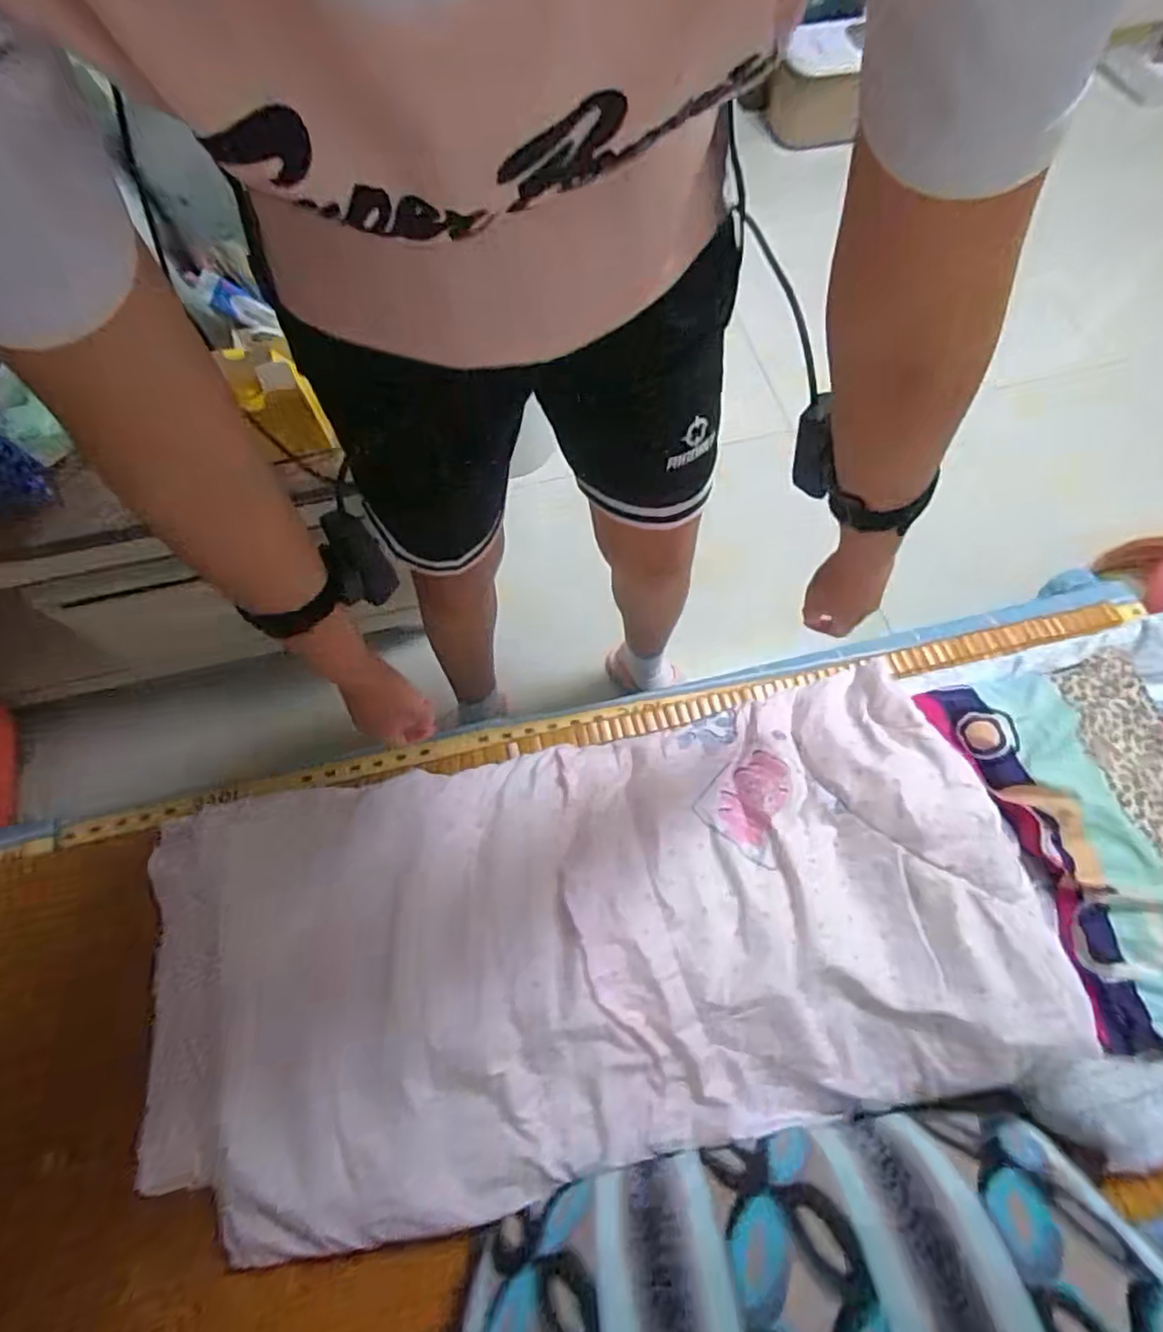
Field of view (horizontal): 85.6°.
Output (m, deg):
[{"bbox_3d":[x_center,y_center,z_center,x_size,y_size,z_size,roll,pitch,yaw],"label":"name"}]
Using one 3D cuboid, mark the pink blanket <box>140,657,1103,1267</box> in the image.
[{"bbox_3d":[-0.007,0.299,0.688,0.900,0.097,0.449,-15,68,-1],"label":"pink blanket"}]

